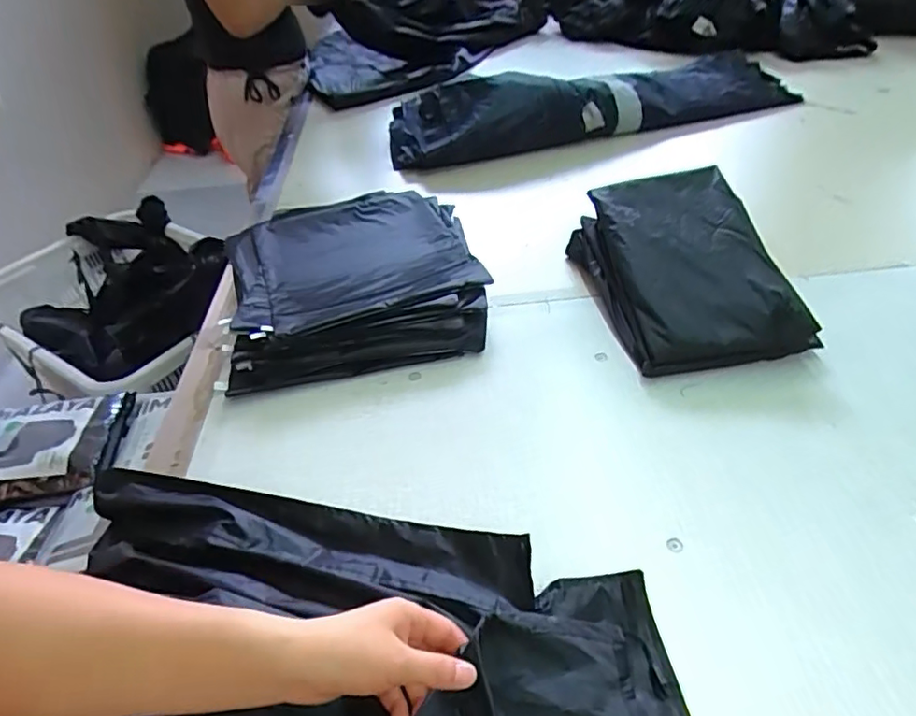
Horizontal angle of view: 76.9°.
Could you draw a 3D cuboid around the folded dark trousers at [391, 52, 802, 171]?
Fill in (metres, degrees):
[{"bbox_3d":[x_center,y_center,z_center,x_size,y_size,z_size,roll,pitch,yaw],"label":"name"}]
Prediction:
[{"bbox_3d":[0.266,-0.524,1.154,0.842,0.091,0.215,-8,42,-2],"label":"folded dark trousers"}]

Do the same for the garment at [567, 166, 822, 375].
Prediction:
[{"bbox_3d":[0.275,-0.119,0.724,0.191,0.089,0.300,-9,42,-4],"label":"garment"}]

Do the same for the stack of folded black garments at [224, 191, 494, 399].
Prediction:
[{"bbox_3d":[-0.149,-0.128,0.794,0.328,0.053,0.371,-12,42,-6],"label":"stack of folded black garments"}]

